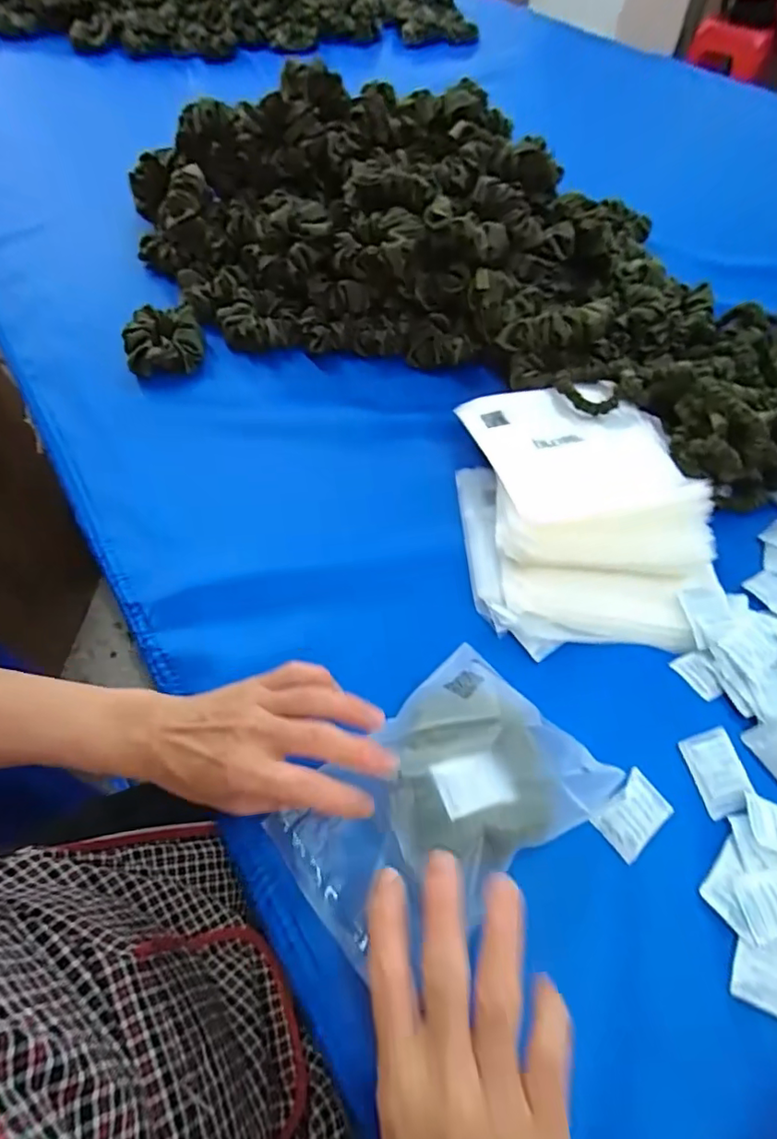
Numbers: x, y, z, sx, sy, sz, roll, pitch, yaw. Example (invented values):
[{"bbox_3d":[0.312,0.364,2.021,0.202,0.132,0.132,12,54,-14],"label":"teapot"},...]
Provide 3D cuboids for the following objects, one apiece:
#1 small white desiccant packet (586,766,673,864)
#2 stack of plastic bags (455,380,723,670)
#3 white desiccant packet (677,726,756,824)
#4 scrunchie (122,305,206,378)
[{"bbox_3d":[0.147,0.147,0.336,0.046,0.005,0.033,-36,77,-18],"label":"small white desiccant packet"},{"bbox_3d":[0.154,-0.060,0.454,0.182,0.056,0.253,-1,56,-1],"label":"stack of plastic bags"},{"bbox_3d":[0.208,0.128,0.351,0.033,0.004,0.048,-15,66,-5],"label":"white desiccant packet"},{"bbox_3d":[-0.230,-0.234,0.577,0.077,0.045,0.075,-10,56,-7],"label":"scrunchie"}]

